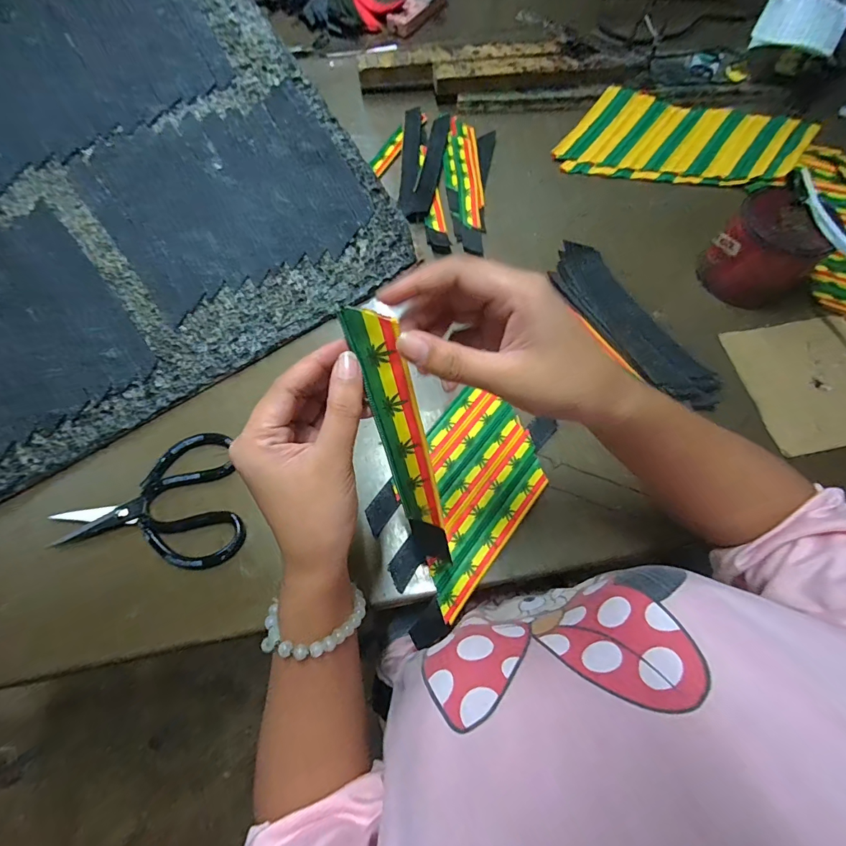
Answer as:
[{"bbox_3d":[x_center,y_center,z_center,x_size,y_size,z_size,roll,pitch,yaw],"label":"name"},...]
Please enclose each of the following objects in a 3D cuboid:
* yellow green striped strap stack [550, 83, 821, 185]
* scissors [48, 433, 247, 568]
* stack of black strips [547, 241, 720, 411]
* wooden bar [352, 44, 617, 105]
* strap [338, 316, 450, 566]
[{"bbox_3d":[0.389,-0.430,0.607,0.351,0.020,0.186,12,69,5],"label":"yellow green striped strap stack"},{"bbox_3d":[-0.268,0.088,0.400,0.167,0.013,0.134,-16,70,-6],"label":"scissors"},{"bbox_3d":[0.243,-0.117,0.473,0.068,0.018,0.242,-29,71,-11],"label":"stack of black strips"},{"bbox_3d":[0.096,-0.556,0.640,0.391,0.041,0.086,0,69,0],"label":"wooden bar"},{"bbox_3d":[-0.009,0.025,0.266,0.026,0.210,0.009,-20,37,-7],"label":"strap"}]

